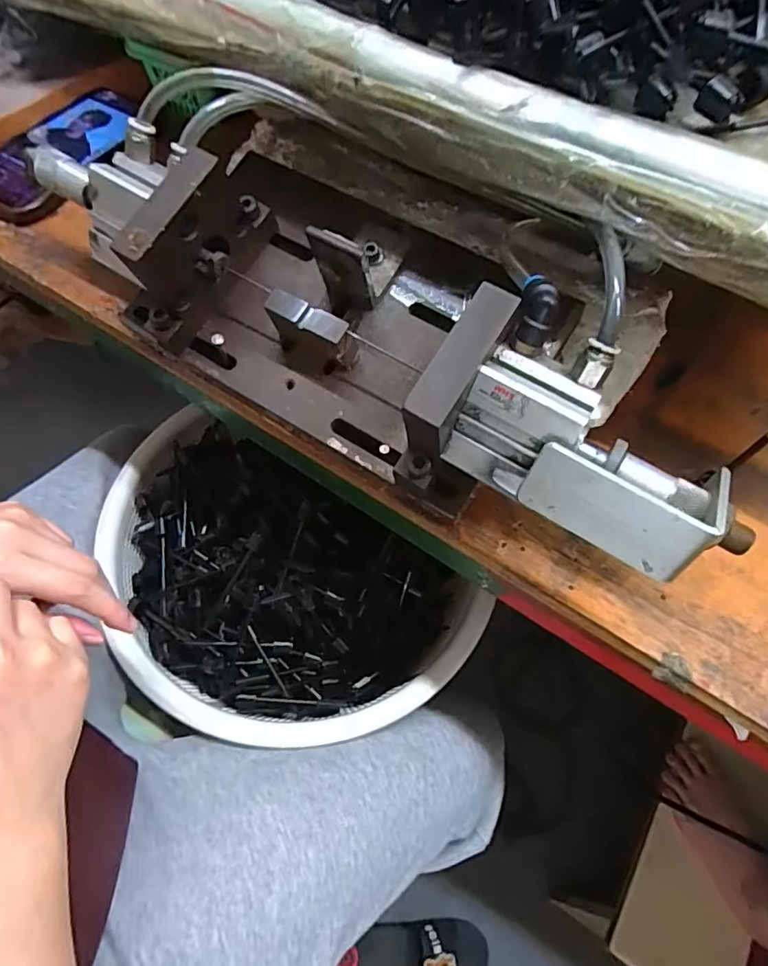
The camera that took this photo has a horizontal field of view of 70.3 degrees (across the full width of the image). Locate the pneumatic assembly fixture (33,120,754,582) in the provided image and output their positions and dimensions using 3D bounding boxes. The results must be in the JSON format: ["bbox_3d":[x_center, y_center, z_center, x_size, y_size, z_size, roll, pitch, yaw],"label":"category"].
[{"bbox_3d":[-0.010,-0.098,0.304,0.423,0.091,0.133,31,64,13],"label":"pneumatic assembly fixture"}]

